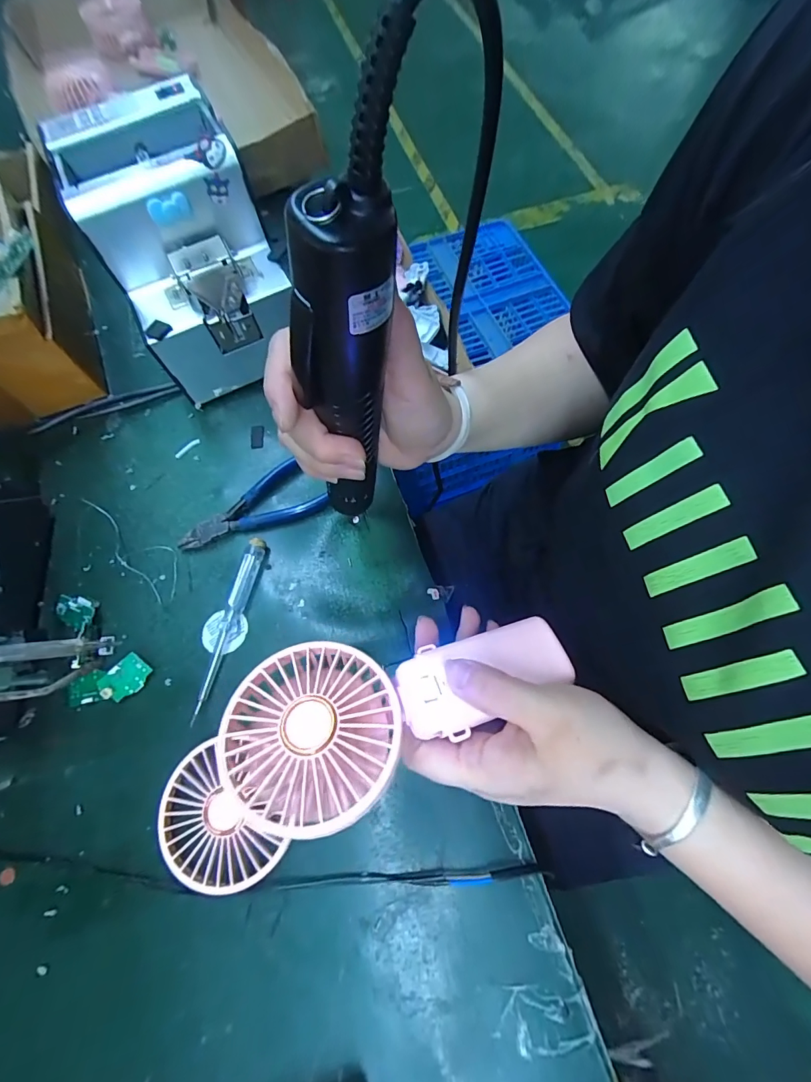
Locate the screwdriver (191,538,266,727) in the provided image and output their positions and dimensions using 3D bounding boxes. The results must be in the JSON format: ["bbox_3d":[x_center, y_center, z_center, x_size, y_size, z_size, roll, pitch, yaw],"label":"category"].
[{"bbox_3d":[-0.133,0.061,0.324,0.013,0.012,0.133,14,69,6],"label":"screwdriver"}]

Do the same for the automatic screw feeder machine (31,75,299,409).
[{"bbox_3d":[-0.184,-0.242,0.371,0.121,0.154,0.163,-27,71,-10],"label":"automatic screw feeder machine"}]

